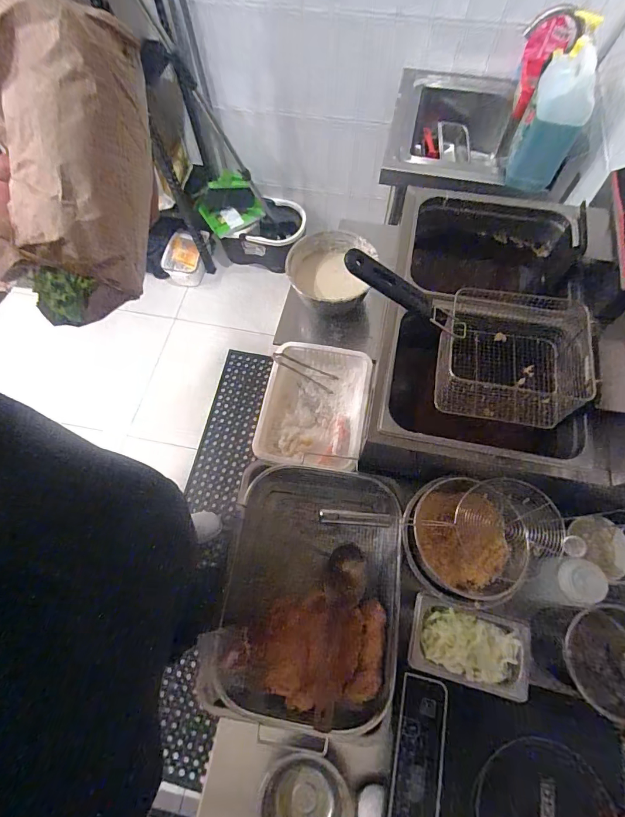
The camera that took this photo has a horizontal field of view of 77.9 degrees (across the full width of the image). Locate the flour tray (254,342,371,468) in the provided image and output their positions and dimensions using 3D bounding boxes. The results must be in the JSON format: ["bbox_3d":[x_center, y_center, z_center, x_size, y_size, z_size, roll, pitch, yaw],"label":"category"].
[{"bbox_3d":[0.001,-0.002,0.785,0.207,0.062,0.257,9,68,4],"label":"flour tray"}]

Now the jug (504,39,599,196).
[{"bbox_3d":[0.589,-0.709,0.950,0.141,0.275,0.163,23,70,10],"label":"jug"}]

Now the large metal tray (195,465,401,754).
[{"bbox_3d":[-0.003,0.303,0.647,0.287,0.079,0.403,8,68,4],"label":"large metal tray"}]

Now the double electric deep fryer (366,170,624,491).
[{"bbox_3d":[0.360,-0.168,0.680,0.436,0.247,0.581,11,69,5],"label":"double electric deep fryer"}]

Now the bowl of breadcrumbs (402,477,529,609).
[{"bbox_3d":[0.237,0.209,0.617,0.173,0.068,0.185,8,68,4],"label":"bowl of breadcrumbs"}]

